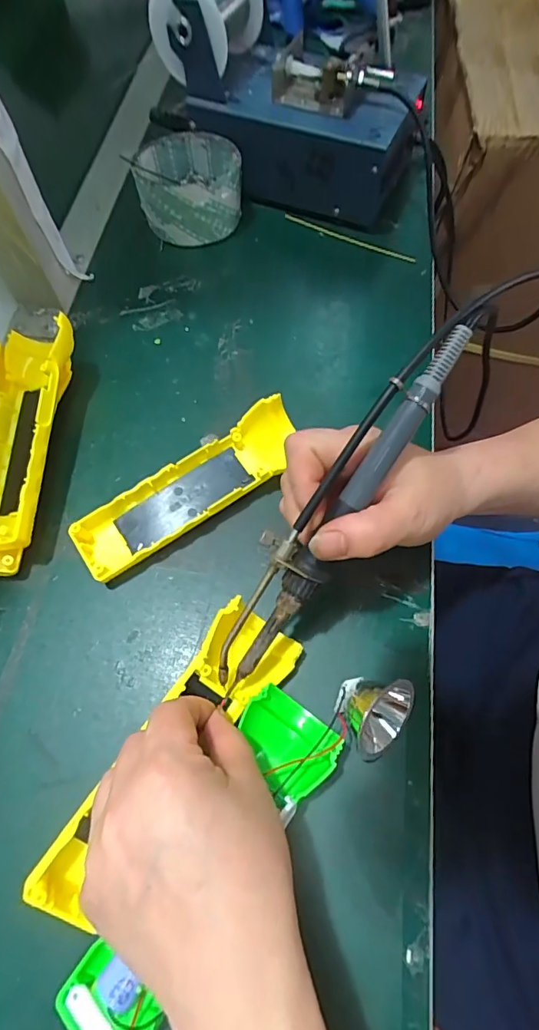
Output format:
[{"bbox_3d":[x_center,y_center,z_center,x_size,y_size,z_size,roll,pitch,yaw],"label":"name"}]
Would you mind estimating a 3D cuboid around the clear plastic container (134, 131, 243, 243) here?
[{"bbox_3d":[-0.069,-0.288,0.427,0.087,0.049,0.077,-6,66,-2],"label":"clear plastic container"}]

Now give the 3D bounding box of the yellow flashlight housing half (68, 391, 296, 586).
[{"bbox_3d":[-0.048,-0.017,0.317,0.160,0.029,0.045,-31,69,-13],"label":"yellow flashlight housing half"}]

